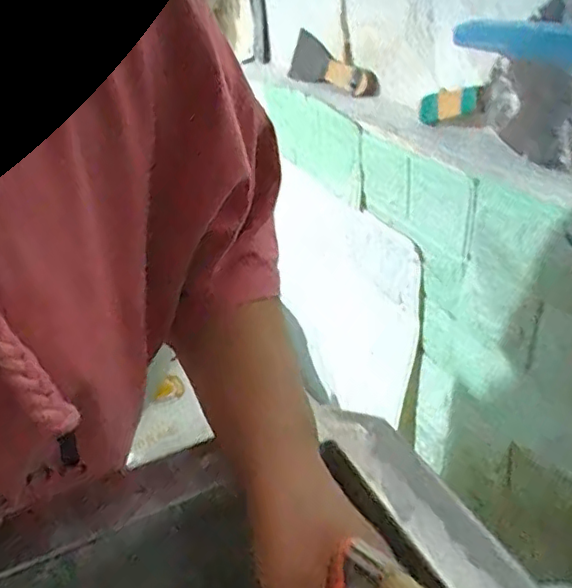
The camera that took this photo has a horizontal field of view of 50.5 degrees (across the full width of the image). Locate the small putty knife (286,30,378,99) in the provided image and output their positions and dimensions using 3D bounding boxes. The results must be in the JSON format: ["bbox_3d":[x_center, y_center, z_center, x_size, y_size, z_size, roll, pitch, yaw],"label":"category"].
[{"bbox_3d":[0.061,-0.317,0.880,0.026,0.069,0.214,-1,36,-31],"label":"small putty knife"}]

